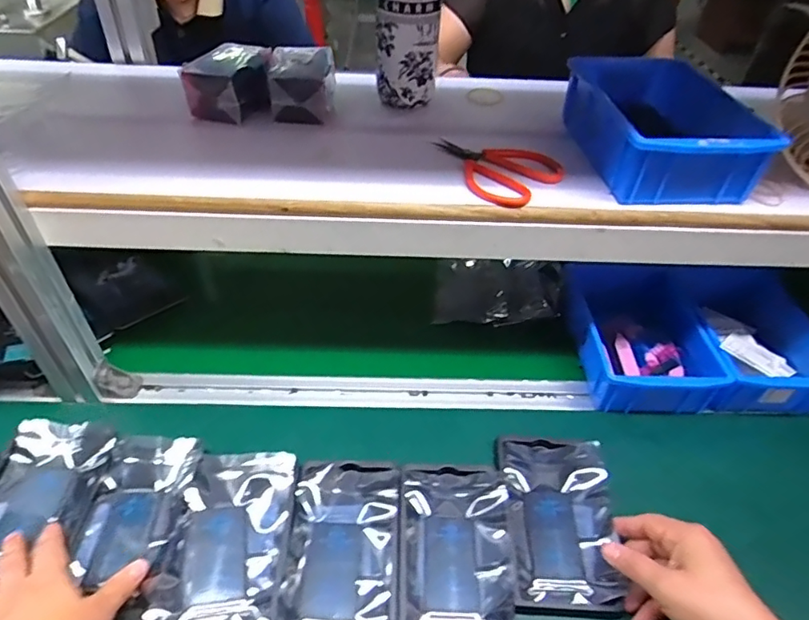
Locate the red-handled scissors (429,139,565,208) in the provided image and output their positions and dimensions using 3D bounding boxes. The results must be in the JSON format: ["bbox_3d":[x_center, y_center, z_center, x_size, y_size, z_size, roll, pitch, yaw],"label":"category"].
[{"bbox_3d":[0.078,-0.136,0.513,0.120,0.010,0.093,32,49,28],"label":"red-handled scissors"}]

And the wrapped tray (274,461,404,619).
[{"bbox_3d":[-0.052,0.205,0.472,0.098,0.019,0.157,3,42,-1],"label":"wrapped tray"}]

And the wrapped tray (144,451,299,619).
[{"bbox_3d":[-0.149,0.197,0.463,0.096,0.022,0.157,2,42,-2],"label":"wrapped tray"}]

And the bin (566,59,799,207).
[{"bbox_3d":[0.250,-0.186,0.540,0.139,0.077,0.208,-1,42,-5],"label":"bin"}]

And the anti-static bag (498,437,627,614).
[{"bbox_3d":[0.140,0.187,0.491,0.095,0.026,0.156,3,42,-1],"label":"anti-static bag"}]

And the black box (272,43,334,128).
[{"bbox_3d":[-0.109,-0.246,0.592,0.067,0.054,0.094,-2,42,-6],"label":"black box"}]

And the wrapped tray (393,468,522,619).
[{"bbox_3d":[0.046,0.208,0.471,0.106,0.020,0.157,2,42,-2],"label":"wrapped tray"}]

